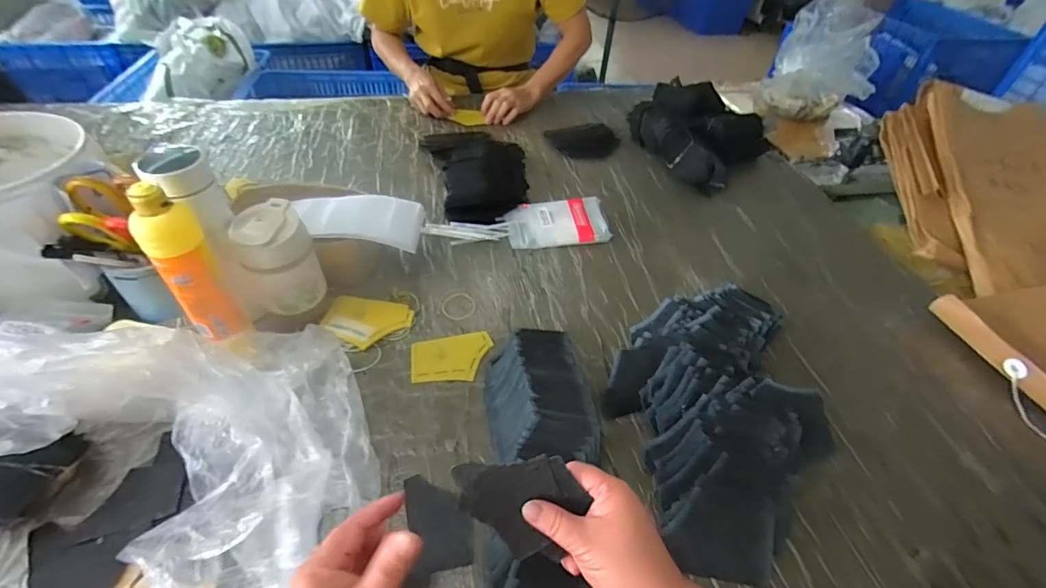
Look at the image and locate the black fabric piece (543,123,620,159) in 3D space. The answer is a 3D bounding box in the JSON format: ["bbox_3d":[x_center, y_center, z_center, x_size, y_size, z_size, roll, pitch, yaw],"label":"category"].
[{"bbox_3d":[0.129,-0.337,1.003,0.157,0.029,0.113,8,46,4],"label":"black fabric piece"}]

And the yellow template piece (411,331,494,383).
[{"bbox_3d":[-0.092,0.080,0.598,0.102,0.004,0.073,-5,46,-8],"label":"yellow template piece"}]

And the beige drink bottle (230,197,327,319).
[{"bbox_3d":[-0.302,-0.031,0.581,0.082,0.150,0.073,-32,55,-31],"label":"beige drink bottle"}]

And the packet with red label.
[{"bbox_3d":[0.057,-0.122,0.791,0.173,0.026,0.101,-4,46,-8],"label":"packet with red label"}]

